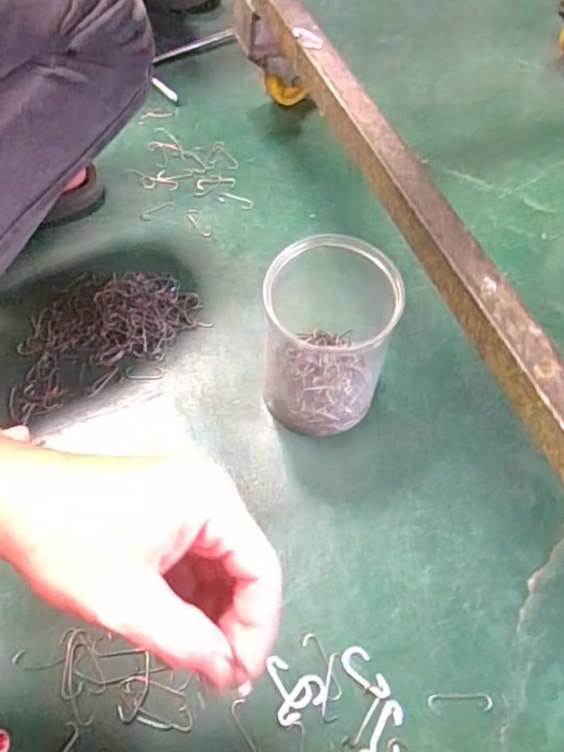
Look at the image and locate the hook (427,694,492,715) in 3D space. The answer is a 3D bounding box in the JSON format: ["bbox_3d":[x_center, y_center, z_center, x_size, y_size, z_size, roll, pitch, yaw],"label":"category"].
[{"bbox_3d":[0.119,0.218,0.388,0.042,0.004,0.011,0,55,-3],"label":"hook"}]

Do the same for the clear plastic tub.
[{"bbox_3d":[0.036,-0.027,0.468,0.093,0.136,0.093,1,55,-2],"label":"clear plastic tub"}]

